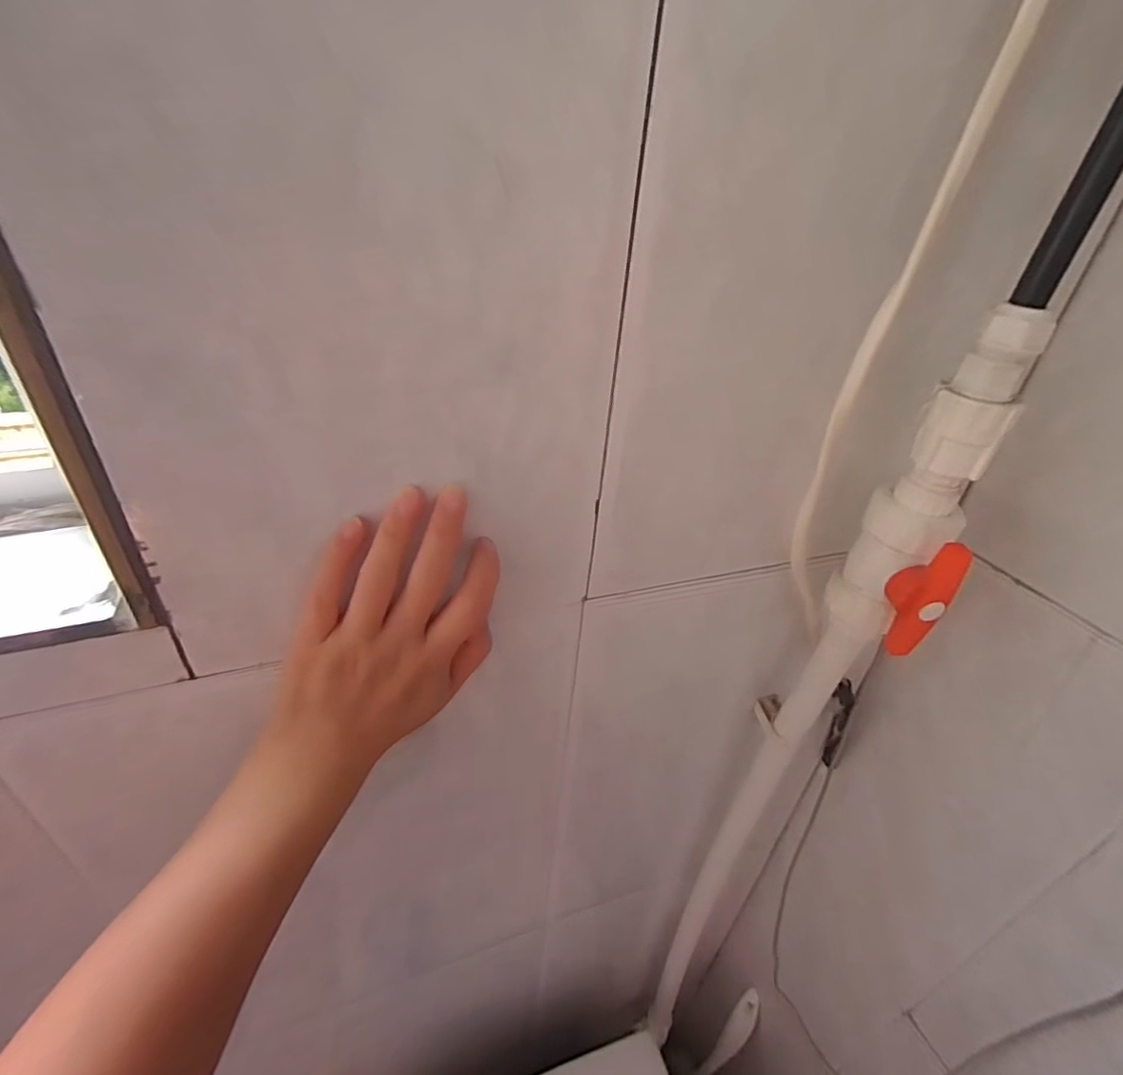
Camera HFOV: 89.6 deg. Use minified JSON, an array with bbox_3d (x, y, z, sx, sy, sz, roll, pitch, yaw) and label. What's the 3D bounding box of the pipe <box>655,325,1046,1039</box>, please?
[{"bbox_3d":[0.184,0.249,0.503,0.053,0.844,0.053,15,35,14],"label":"pipe"}]

